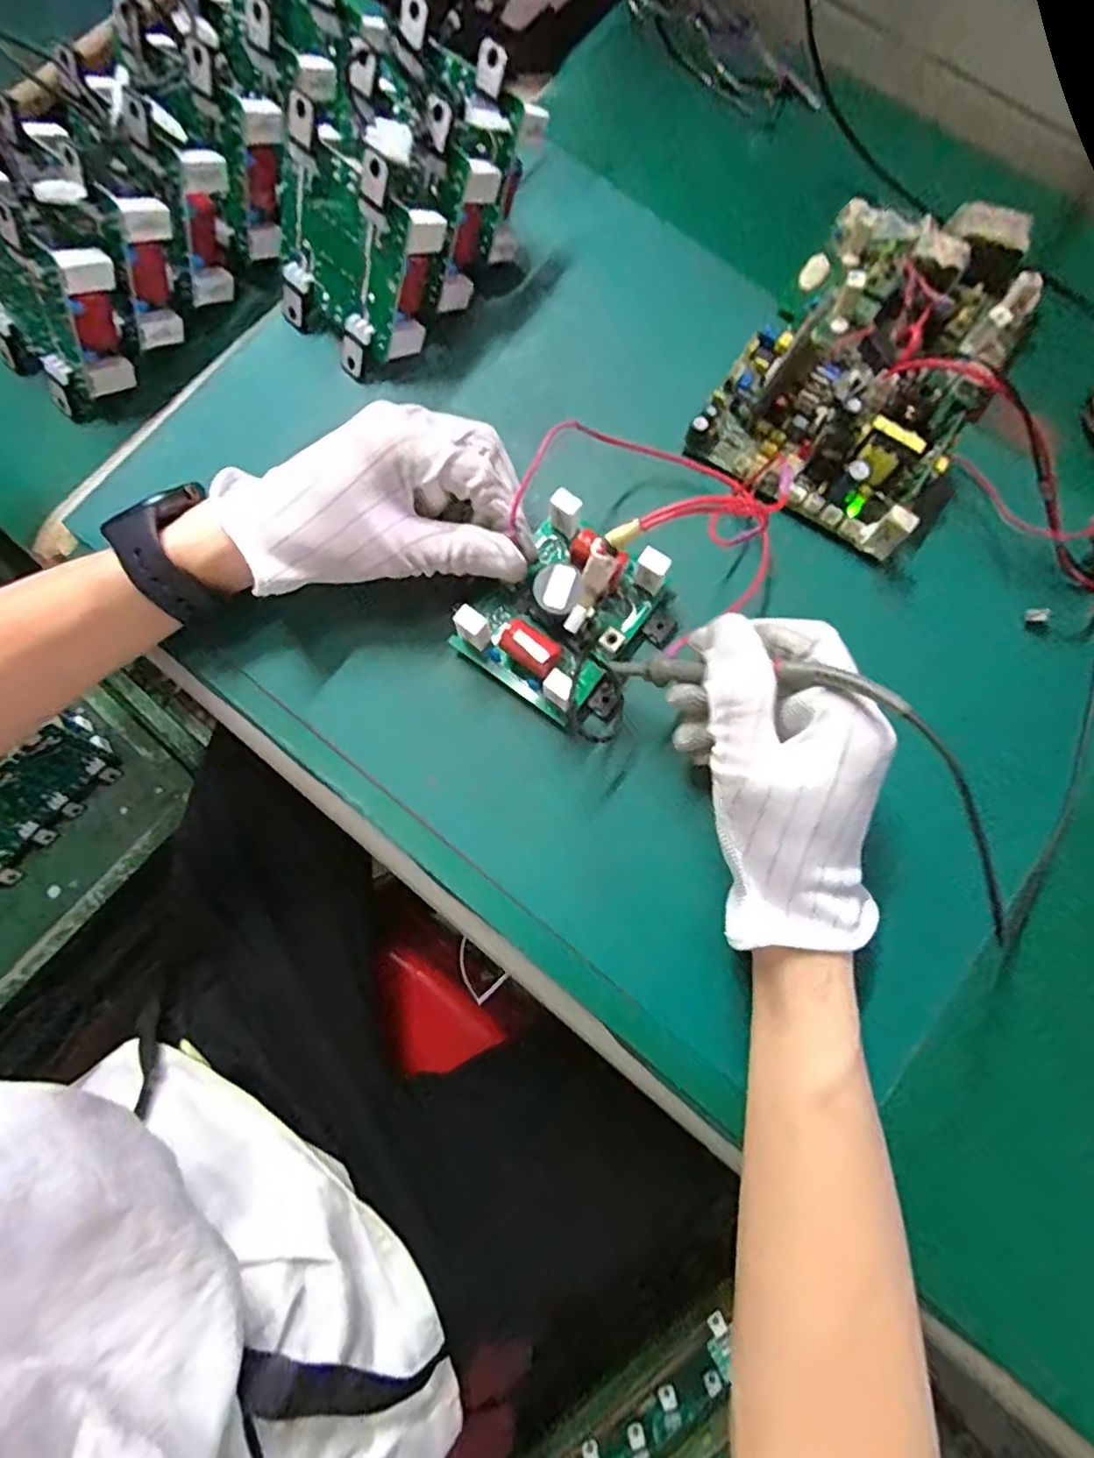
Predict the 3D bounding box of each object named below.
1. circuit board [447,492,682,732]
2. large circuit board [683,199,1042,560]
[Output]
[{"bbox_3d":[0.011,-0.056,0.302,0.085,0.045,0.088,35,82,7],"label":"circuit board"},{"bbox_3d":[0.175,-0.199,0.334,0.123,0.042,0.194,33,82,7],"label":"large circuit board"}]

